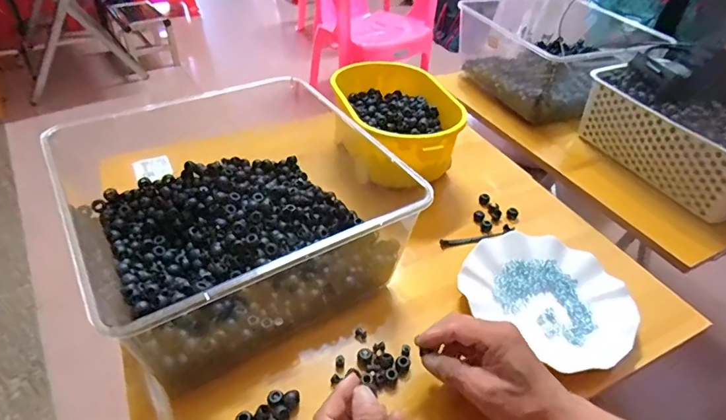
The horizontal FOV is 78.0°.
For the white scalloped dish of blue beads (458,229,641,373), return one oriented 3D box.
[{"bbox_3d":[0.210,0.093,0.511,0.178,0.024,0.160,30,47,26],"label":"white scalloped dish of blue beads"}]

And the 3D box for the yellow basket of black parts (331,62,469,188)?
[{"bbox_3d":[0.053,-0.129,0.685,0.152,0.095,0.243,-14,44,-20],"label":"yellow basket of black parts"}]

